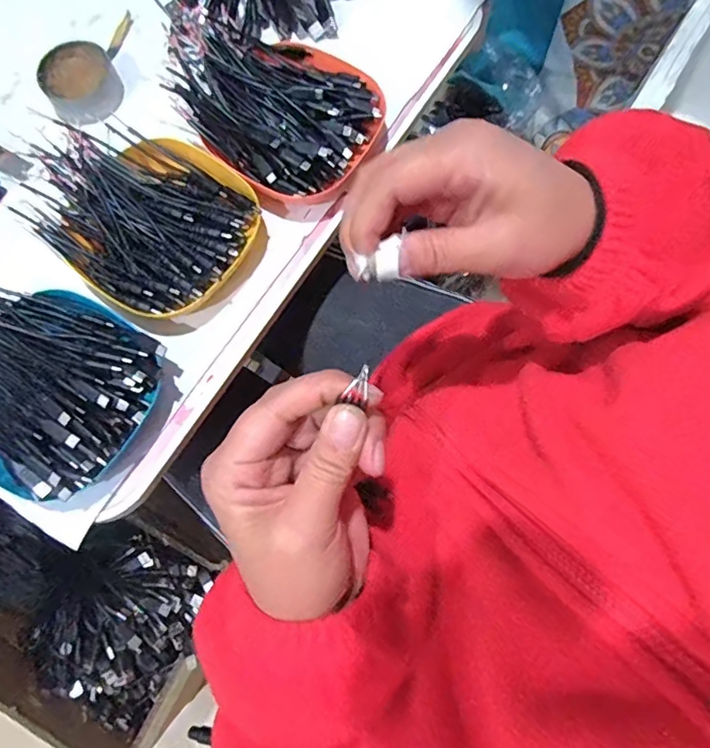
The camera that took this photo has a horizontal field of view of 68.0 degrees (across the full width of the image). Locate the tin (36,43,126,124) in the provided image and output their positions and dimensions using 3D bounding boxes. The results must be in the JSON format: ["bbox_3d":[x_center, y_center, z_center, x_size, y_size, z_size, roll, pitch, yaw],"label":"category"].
[{"bbox_3d":[-0.242,-0.258,0.469,0.064,0.024,0.067,0,75,0],"label":"tin"}]

